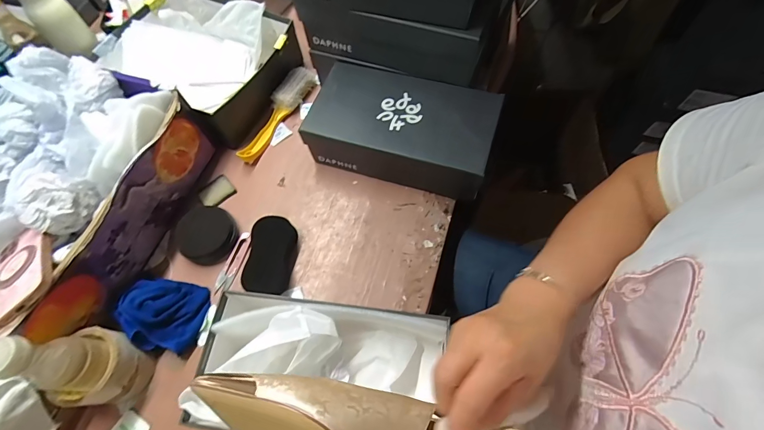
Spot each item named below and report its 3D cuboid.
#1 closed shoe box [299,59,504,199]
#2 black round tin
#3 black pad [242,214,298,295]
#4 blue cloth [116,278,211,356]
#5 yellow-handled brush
[{"bbox_3d":[0.036,-0.143,0.612,0.283,0.107,0.155,17,66,10],"label":"closed shoe box"},{"bbox_3d":[-0.278,0.032,0.574,0.085,0.038,0.093,19,67,11],"label":"black round tin"},{"bbox_3d":[-0.173,0.064,0.561,0.064,0.038,0.125,3,65,4],"label":"black pad"},{"bbox_3d":[-0.316,0.140,0.517,0.099,0.056,0.098,8,65,6],"label":"blue cloth"},{"bbox_3d":[-0.204,-0.194,0.683,0.049,0.038,0.227,27,68,14],"label":"yellow-handled brush"}]

